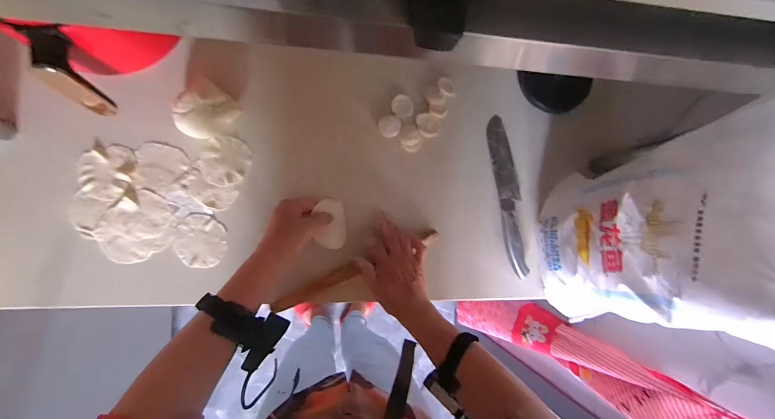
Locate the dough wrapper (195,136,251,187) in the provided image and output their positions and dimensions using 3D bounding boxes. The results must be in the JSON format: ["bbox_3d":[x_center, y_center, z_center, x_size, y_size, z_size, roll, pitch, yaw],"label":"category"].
[{"bbox_3d":[-0.266,-0.080,0.532,0.073,0.004,0.080,0,89,-9],"label":"dough wrapper"}]

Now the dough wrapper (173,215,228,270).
[{"bbox_3d":[-0.299,0.051,0.525,0.080,0.010,0.077,0,91,-9],"label":"dough wrapper"}]

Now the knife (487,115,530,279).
[{"bbox_3d":[0.230,-0.026,0.604,0.051,0.013,0.294,-11,91,-9],"label":"knife"}]

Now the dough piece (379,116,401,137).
[{"bbox_3d":[0.003,-0.147,0.581,0.036,0.025,0.037,0,89,-9],"label":"dough piece"}]

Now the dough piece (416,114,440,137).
[{"bbox_3d":[0.073,-0.151,0.582,0.040,0.012,0.041,0,89,-9],"label":"dough piece"}]

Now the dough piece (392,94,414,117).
[{"bbox_3d":[0.027,-0.186,0.585,0.037,0.018,0.041,2,89,-9],"label":"dough piece"}]

